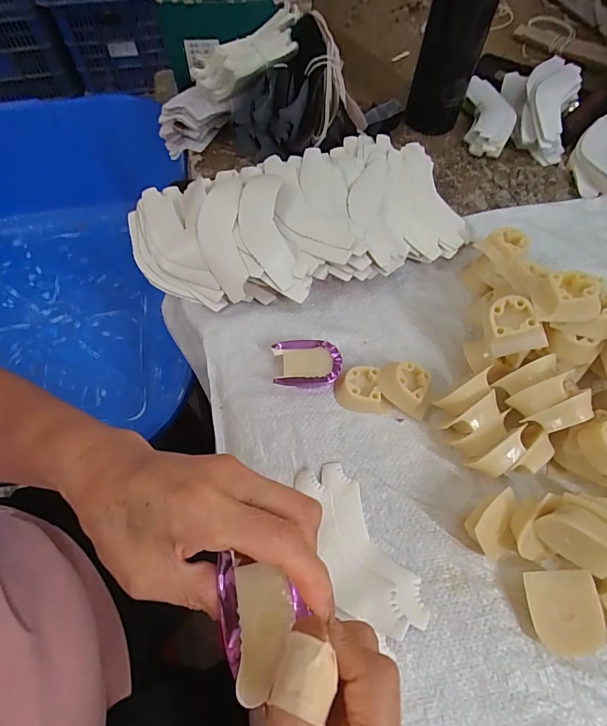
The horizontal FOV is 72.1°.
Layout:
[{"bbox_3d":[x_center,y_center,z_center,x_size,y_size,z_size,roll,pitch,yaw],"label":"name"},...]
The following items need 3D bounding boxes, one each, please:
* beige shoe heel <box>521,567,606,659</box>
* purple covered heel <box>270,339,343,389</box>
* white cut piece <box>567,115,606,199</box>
[{"bbox_3d":[0.165,0.156,0.264,0.040,0.015,0.046,-17,70,17],"label":"beige shoe heel"},{"bbox_3d":[0.003,0.002,0.344,0.054,0.019,0.039,-5,62,-5],"label":"purple covered heel"},{"bbox_3d":[0.333,-0.232,0.467,0.052,0.024,0.119,22,63,10],"label":"white cut piece"}]

